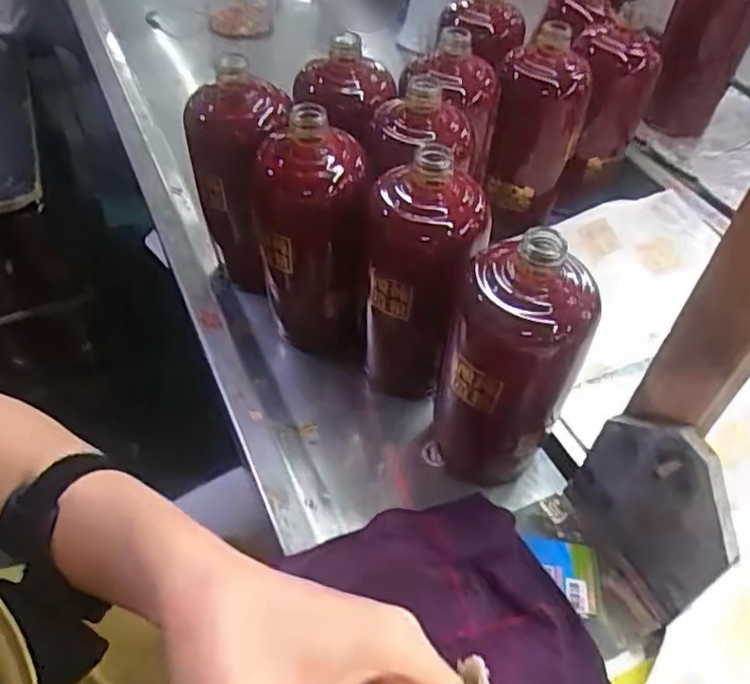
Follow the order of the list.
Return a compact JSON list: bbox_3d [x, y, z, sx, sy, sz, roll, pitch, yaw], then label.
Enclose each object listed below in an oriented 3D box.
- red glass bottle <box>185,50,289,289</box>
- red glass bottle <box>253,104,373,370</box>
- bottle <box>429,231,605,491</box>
[{"bbox_3d":[-0.103,-0.125,0.526,0.075,0.186,0.076,29,55,24],"label":"red glass bottle"},{"bbox_3d":[-0.044,-0.071,0.484,0.079,0.181,0.077,-9,49,-7],"label":"red glass bottle"},{"bbox_3d":[0.079,0.018,0.405,0.082,0.177,0.074,23,53,20],"label":"bottle"}]

